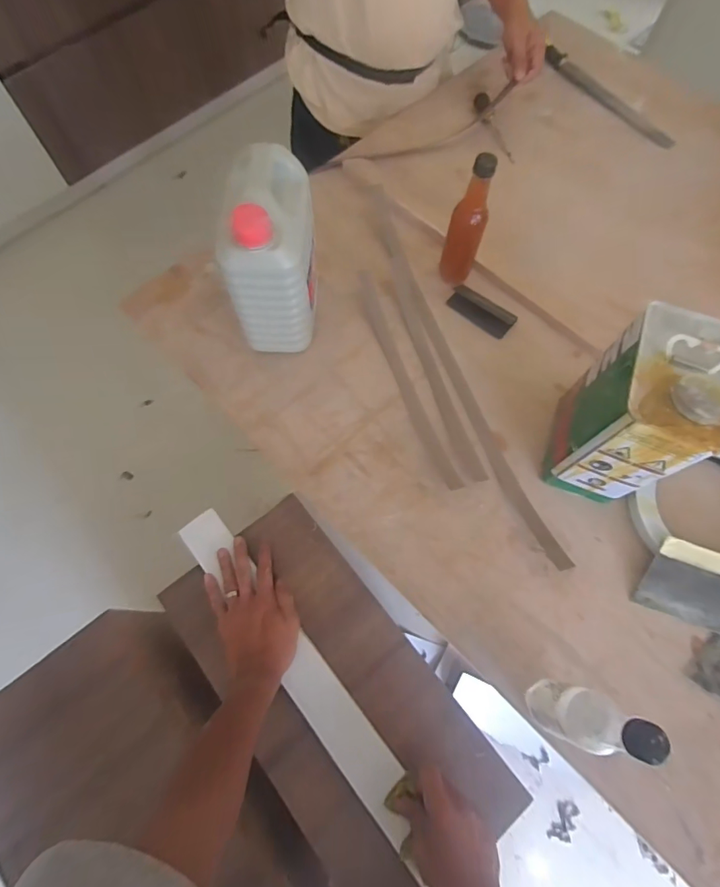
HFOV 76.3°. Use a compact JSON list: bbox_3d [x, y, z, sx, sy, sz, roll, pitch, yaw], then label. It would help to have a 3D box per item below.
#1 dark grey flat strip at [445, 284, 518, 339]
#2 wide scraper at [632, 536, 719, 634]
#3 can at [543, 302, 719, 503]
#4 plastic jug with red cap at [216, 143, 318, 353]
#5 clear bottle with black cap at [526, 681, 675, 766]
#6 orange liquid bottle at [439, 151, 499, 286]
[{"bbox_3d":[0.200,-0.219,0.758,0.110,0.017,0.047,37,73,13],"label":"dark grey flat strip"},{"bbox_3d":[0.454,0.190,0.615,0.138,0.015,0.099,20,89,9],"label":"wide scraper"},{"bbox_3d":[0.340,-0.037,0.580,0.114,0.232,0.159,20,70,7],"label":"can"},{"bbox_3d":[-0.117,-0.259,0.644,0.100,0.238,0.162,3,69,1],"label":"plastic jug with red cap"},{"bbox_3d":[0.229,0.279,0.461,0.051,0.191,0.053,0,69,0],"label":"clear bottle with black cap"},{"bbox_3d":[0.163,-0.329,0.693,0.052,0.213,0.050,13,70,5],"label":"orange liquid bottle"}]

